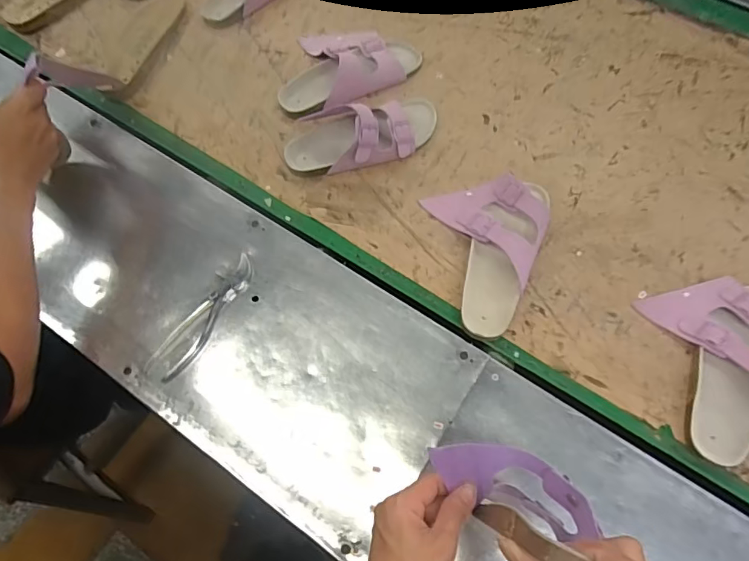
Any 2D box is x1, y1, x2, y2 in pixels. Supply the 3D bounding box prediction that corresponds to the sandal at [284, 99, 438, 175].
[{"bbox_3d":[-0.018,-0.234,0.738,0.247,0.077,0.115,-13,68,-4],"label":"sandal"}]

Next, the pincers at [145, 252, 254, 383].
[{"bbox_3d":[-0.227,0.048,0.658,0.045,0.013,0.194,32,71,13],"label":"pincers"}]

